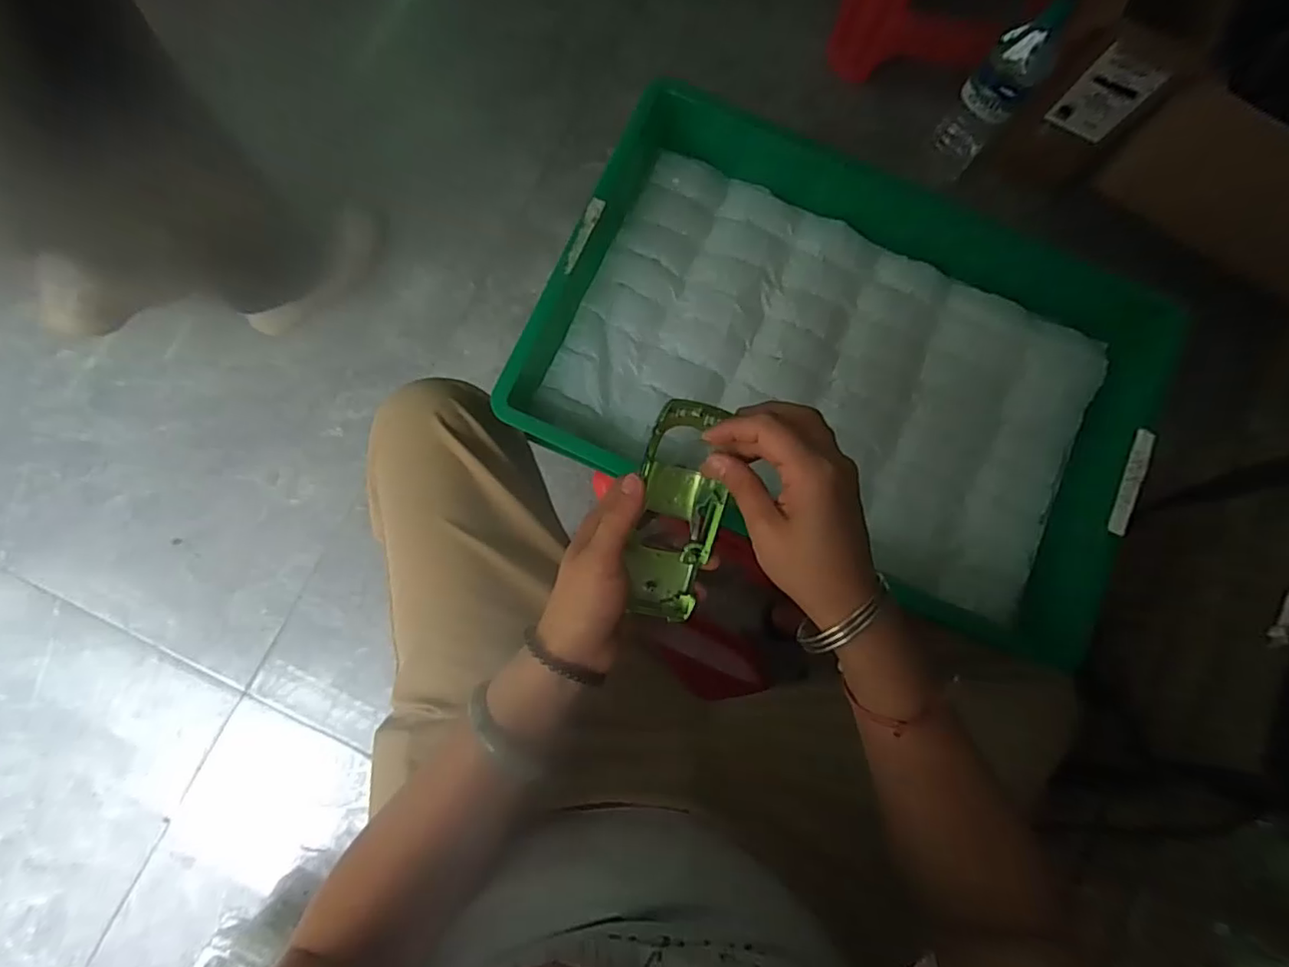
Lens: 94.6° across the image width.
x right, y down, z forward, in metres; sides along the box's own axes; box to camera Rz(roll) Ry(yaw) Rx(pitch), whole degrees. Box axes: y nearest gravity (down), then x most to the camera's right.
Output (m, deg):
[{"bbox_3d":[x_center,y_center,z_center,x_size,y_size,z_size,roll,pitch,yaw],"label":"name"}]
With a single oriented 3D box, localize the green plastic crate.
[{"bbox_3d":[0.199,-0.121,0.567,0.555,0.085,0.385,25,82,-1],"label":"green plastic crate"}]

